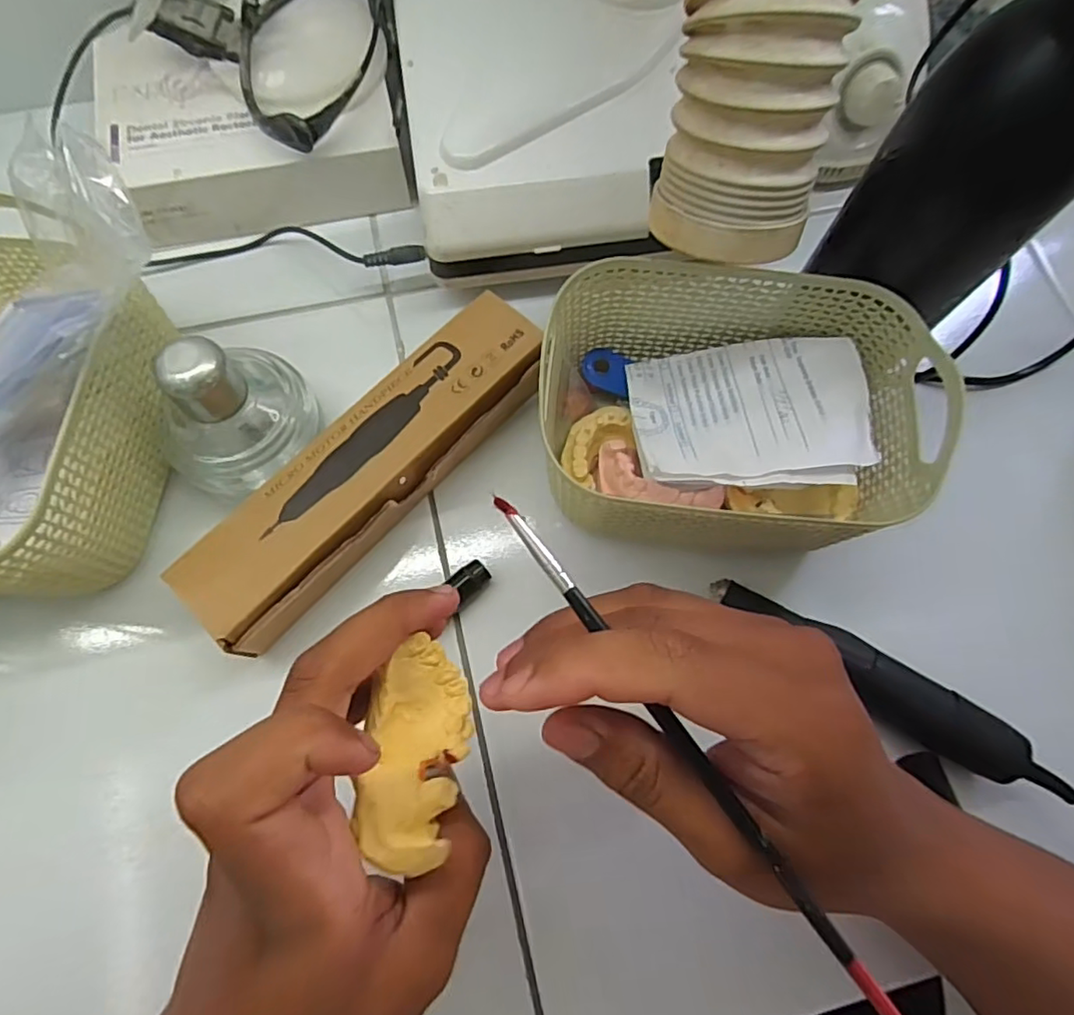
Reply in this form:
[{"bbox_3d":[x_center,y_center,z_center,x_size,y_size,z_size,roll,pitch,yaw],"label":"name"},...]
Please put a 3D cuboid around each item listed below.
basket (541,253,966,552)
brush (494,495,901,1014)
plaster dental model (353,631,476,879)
[{"bbox_3d":[0.088,-0.039,0.293,0.175,0.076,0.132,10,72,2],"label":"basket"},{"bbox_3d":[0.042,0.067,0.163,0.005,0.004,0.175,-36,83,-12],"label":"brush"},{"bbox_3d":[-0.037,0.075,0.186,0.030,0.023,0.064,1,50,-1],"label":"plaster dental model"}]

